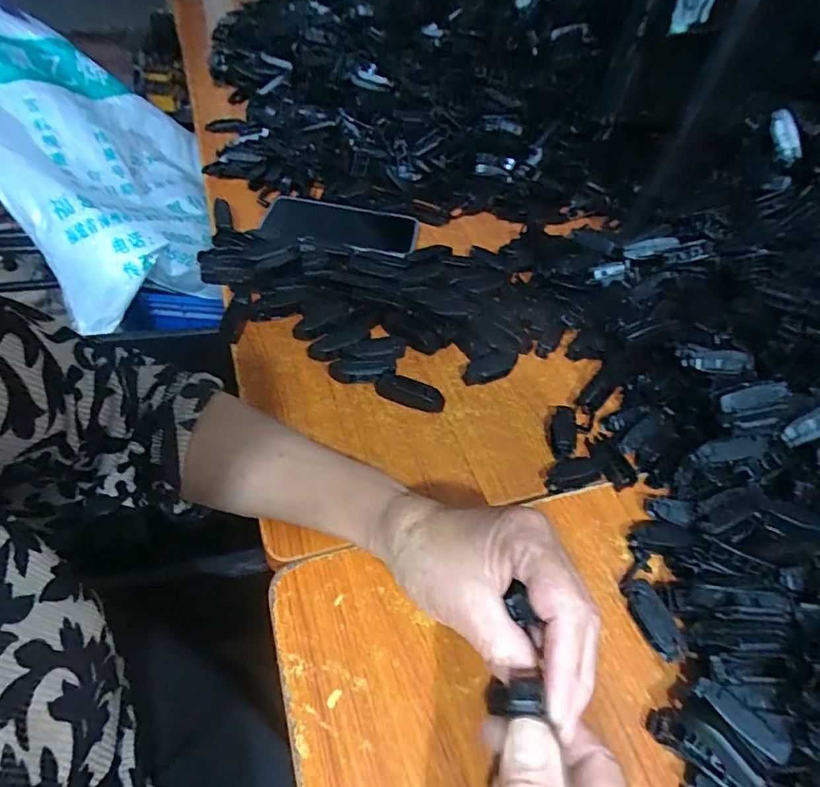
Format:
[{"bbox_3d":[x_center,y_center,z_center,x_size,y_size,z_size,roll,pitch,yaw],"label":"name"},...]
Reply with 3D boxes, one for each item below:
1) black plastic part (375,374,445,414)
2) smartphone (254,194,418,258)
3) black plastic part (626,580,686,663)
[{"bbox_3d":[0.000,-0.001,0.422,0.056,0.013,0.019,20,51,8],"label":"black plastic part"},{"bbox_3d":[-0.077,-0.177,0.553,0.162,0.011,0.087,9,48,-1],"label":"smartphone"},{"bbox_3d":[0.155,0.145,0.327,0.014,0.017,0.047,-13,54,-18],"label":"black plastic part"}]

